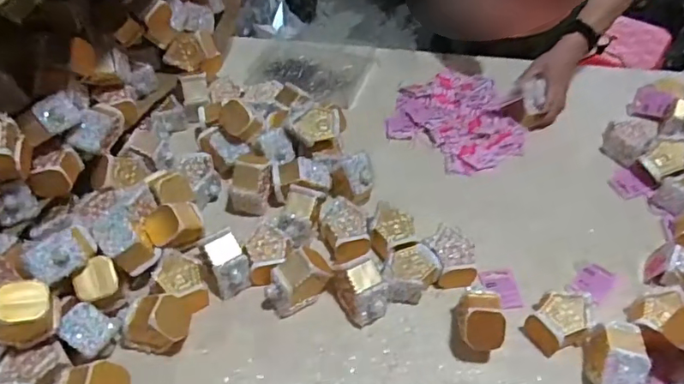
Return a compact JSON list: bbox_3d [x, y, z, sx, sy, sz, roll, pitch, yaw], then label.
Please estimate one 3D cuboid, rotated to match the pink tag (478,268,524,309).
[{"bbox_3d":[0.217,0.131,0.718,0.051,0.009,0.059,-4,49,-5],"label":"pink tag"}]

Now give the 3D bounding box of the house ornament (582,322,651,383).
[{"bbox_3d":[0.319,0.198,0.608,0.050,0.065,0.082,7,49,5],"label":"house ornament"}]

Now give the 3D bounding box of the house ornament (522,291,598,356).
[{"bbox_3d":[0.275,0.161,0.668,0.073,0.053,0.068,0,48,0],"label":"house ornament"}]

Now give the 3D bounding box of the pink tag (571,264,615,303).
[{"bbox_3d":[0.347,0.123,0.726,0.058,0.010,0.044,-36,58,-28],"label":"pink tag"}]

